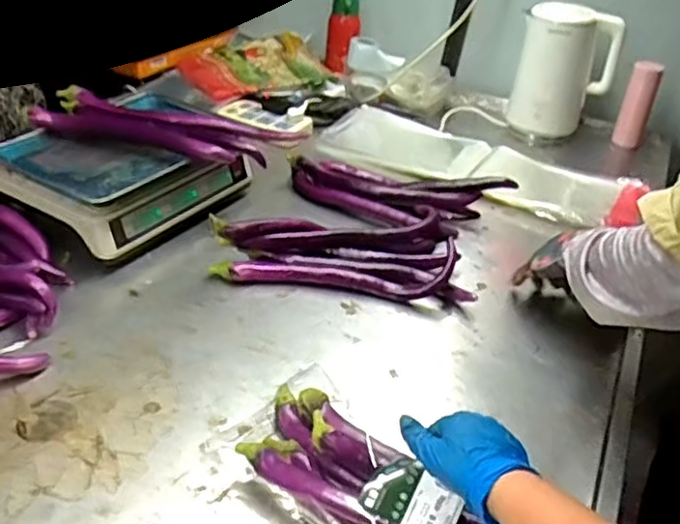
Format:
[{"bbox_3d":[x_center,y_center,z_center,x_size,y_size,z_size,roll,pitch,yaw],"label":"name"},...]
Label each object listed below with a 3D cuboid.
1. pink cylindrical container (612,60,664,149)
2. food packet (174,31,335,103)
[{"bbox_3d":[0.610,-0.320,1.370,0.058,0.165,0.067,18,35,19],"label":"pink cylindrical container"},{"bbox_3d":[-0.192,-0.461,1.555,0.331,0.051,0.251,-20,41,-33],"label":"food packet"}]

